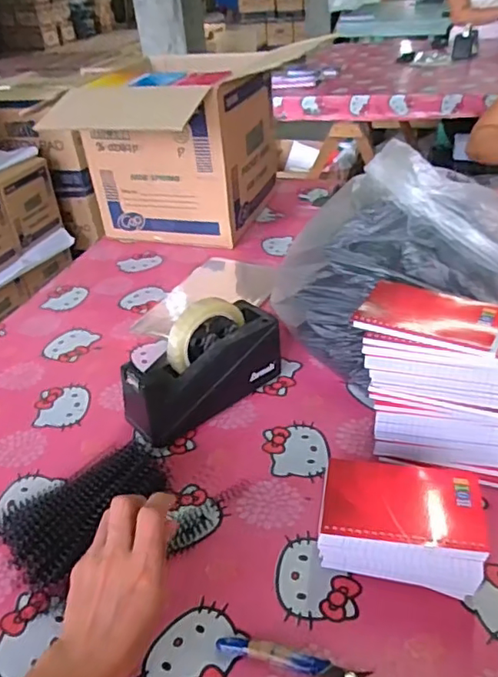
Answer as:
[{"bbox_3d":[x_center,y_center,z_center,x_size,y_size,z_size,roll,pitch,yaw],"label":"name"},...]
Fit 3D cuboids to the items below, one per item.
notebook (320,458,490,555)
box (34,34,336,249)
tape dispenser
[{"bbox_3d":[0.132,0.139,0.483,0.130,0.008,0.083,4,36,13],"label":"notebook"},{"bbox_3d":[-0.114,-0.381,1.143,0.278,0.296,0.302,11,38,23],"label":"box"},{"bbox_3d":[-0.056,0.030,0.689,0.195,0.123,0.066,-29,40,-30],"label":"tape dispenser"}]

